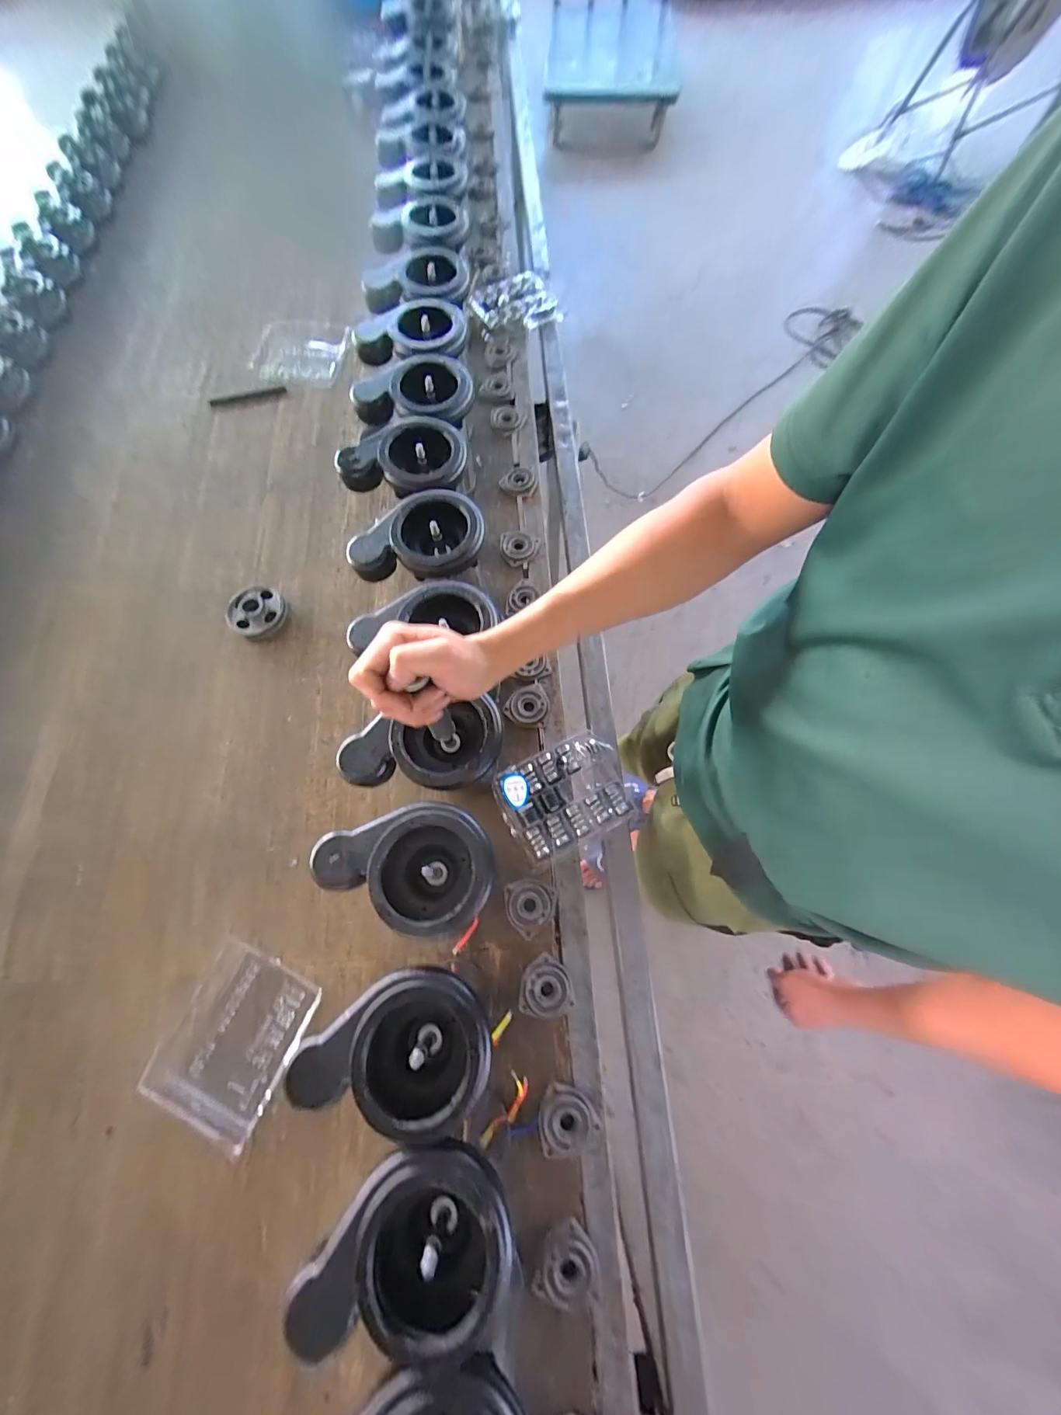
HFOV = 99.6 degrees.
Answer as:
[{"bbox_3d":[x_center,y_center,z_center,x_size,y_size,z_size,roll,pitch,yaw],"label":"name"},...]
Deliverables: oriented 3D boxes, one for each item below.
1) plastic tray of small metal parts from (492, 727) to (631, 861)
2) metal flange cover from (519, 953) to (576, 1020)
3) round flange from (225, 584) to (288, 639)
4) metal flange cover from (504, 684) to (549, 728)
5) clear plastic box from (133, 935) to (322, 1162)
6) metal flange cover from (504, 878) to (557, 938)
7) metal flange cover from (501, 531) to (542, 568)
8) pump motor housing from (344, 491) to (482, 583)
[{"bbox_3d":[0.046,0.117,0.613,0.171,0.031,0.129,-26,72,-7],"label":"plastic tray of small metal parts"},{"bbox_3d":[0.021,0.338,0.542,0.062,0.009,0.065,7,71,4],"label":"metal flange cover"},{"bbox_3d":[-0.434,-0.150,0.720,0.092,0.037,0.087,-1,70,2],"label":"round flange"},{"bbox_3d":[-0.005,-0.003,0.660,0.063,0.017,0.061,6,71,4],"label":"metal flange cover"},{"bbox_3d":[-0.349,0.386,0.535,0.142,0.026,0.167,21,72,9],"label":"clear plastic box"},{"bbox_3d":[0.000,0.255,0.572,0.063,0.016,0.065,-1,70,2],"label":"metal flange cover"},{"bbox_3d":[-0.015,-0.272,0.758,0.069,0.012,0.064,-12,70,-3],"label":"metal flange cover"},{"bbox_3d":[-0.144,-0.212,0.570,0.168,0.050,0.111,-10,71,-3],"label":"pump motor housing"}]

